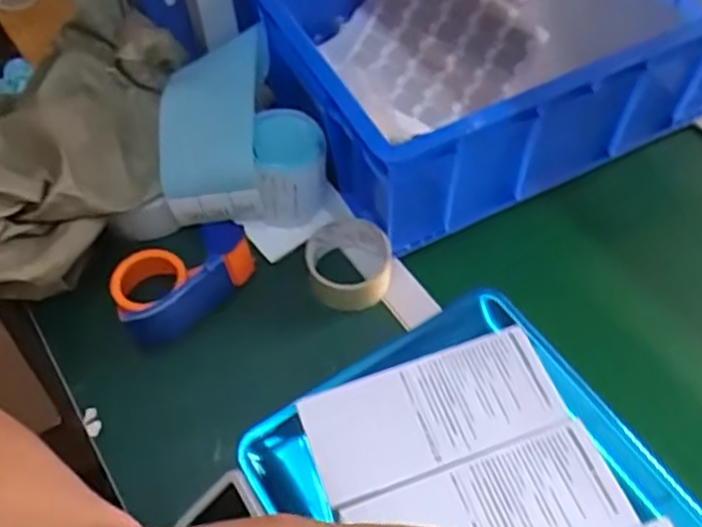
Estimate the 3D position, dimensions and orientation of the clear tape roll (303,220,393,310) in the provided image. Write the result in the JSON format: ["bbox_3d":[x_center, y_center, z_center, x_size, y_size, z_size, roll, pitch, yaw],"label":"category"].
[{"bbox_3d":[-0.001,0.002,0.660,0.081,0.046,0.081,0,57,1],"label":"clear tape roll"}]

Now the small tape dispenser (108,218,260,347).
[{"bbox_3d":[-0.163,0.013,0.650,0.139,0.059,0.084,-35,63,-20],"label":"small tape dispenser"}]

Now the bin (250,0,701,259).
[{"bbox_3d":[0.149,-0.243,0.752,0.438,0.160,0.320,-24,60,-14],"label":"bin"}]

